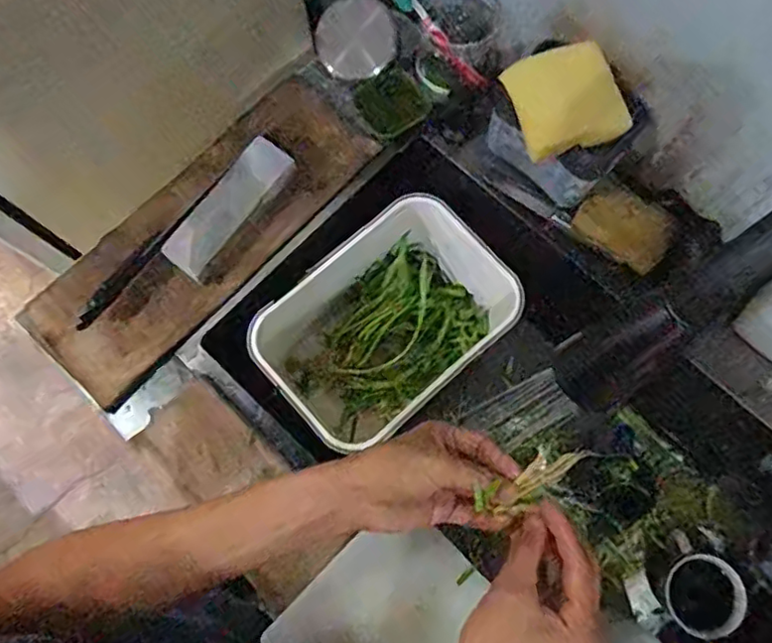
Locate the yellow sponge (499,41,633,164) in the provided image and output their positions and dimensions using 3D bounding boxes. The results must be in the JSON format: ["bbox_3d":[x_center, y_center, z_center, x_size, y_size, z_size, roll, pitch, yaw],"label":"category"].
[{"bbox_3d":[0.173,-0.216,0.592,0.093,0.020,0.098,-19,85,18],"label":"yellow sponge"}]

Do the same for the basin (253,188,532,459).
[{"bbox_3d":[0.001,0.016,0.754,0.269,0.197,0.190,-39,78,-9],"label":"basin"}]

